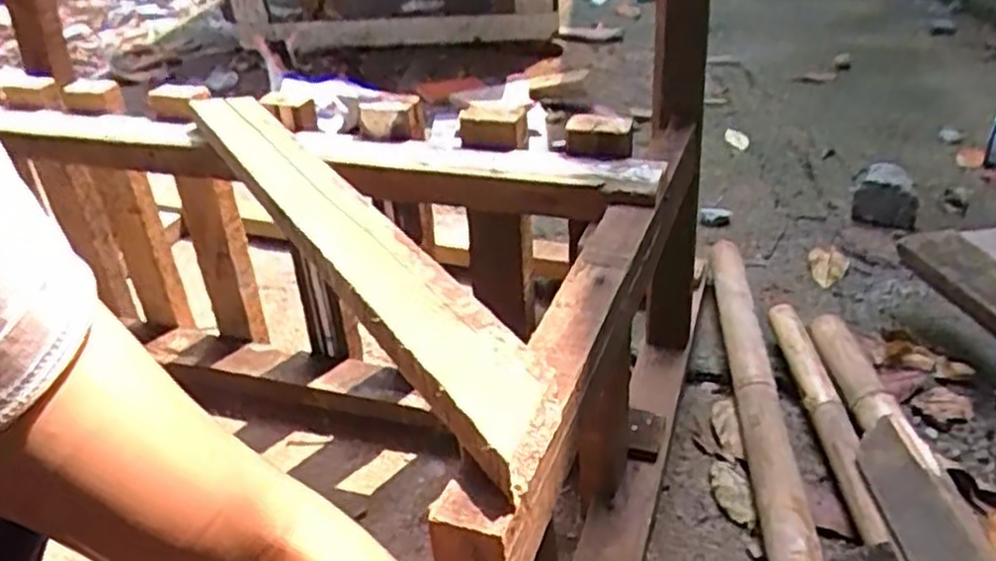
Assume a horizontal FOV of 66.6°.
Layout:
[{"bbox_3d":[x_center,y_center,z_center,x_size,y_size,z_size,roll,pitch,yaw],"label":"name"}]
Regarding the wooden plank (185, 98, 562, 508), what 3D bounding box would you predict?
[{"bbox_3d":[-0.124,-0.040,0.571,0.059,0.027,0.554,-29,42,-19],"label":"wooden plank"}]

